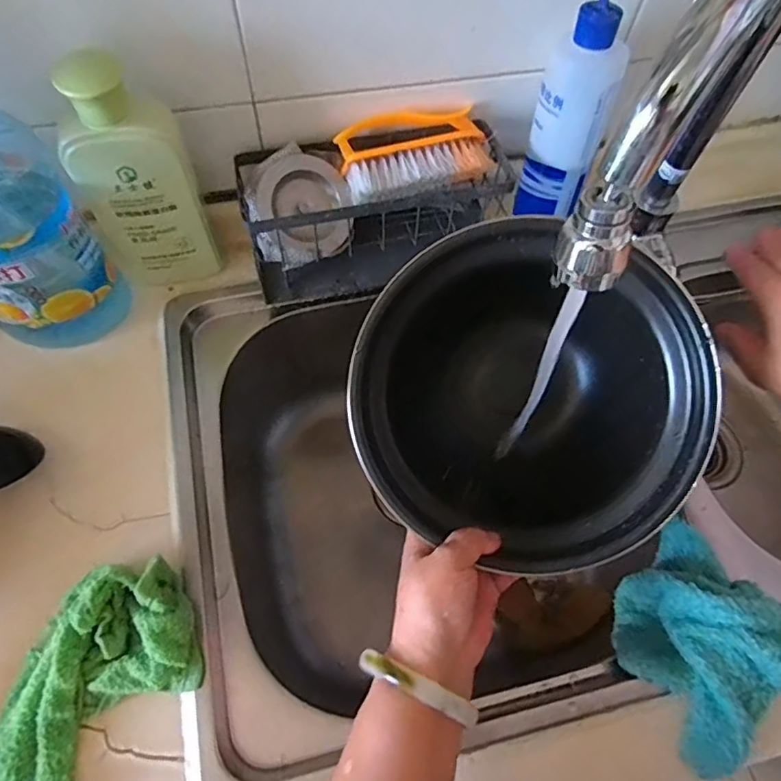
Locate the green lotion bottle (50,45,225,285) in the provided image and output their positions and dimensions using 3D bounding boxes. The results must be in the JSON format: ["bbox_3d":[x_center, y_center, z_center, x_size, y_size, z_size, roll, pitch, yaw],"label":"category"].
[{"bbox_3d":[-0.204,-0.171,0.448,0.085,0.199,0.046,-14,65,-10],"label":"green lotion bottle"}]

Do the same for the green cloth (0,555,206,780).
[{"bbox_3d":[-0.206,0.200,0.361,0.108,0.047,0.179,33,66,12],"label":"green cloth"}]

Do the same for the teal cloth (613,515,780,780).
[{"bbox_3d":[0.230,0.189,0.419,0.141,0.084,0.109,-38,72,-20],"label":"teal cloth"}]

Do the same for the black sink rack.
[{"bbox_3d":[-0.013,-0.170,0.519,0.241,0.125,0.108,-18,65,1],"label":"black sink rack"}]

